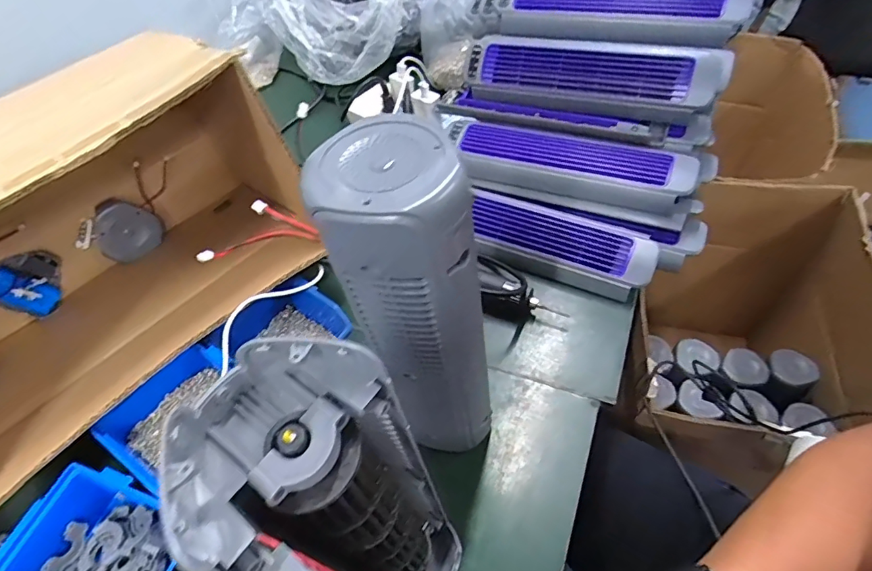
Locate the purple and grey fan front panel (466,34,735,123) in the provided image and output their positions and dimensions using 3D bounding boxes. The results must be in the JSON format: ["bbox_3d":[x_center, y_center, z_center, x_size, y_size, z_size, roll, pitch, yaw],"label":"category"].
[{"bbox_3d":[0.183,-0.258,0.589,0.304,0.083,0.053,17,27,25],"label":"purple and grey fan front panel"}]

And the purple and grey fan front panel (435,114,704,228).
[{"bbox_3d":[0.150,-0.145,0.584,0.305,0.050,0.076,17,57,20],"label":"purple and grey fan front panel"}]

